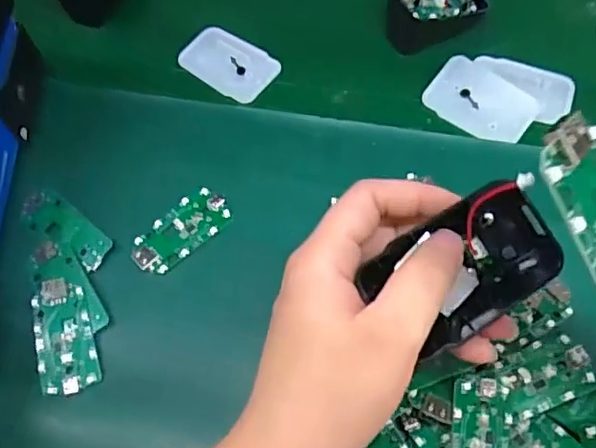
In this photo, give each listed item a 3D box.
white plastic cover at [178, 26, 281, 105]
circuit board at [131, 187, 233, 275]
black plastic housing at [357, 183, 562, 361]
[{"bbox_3d":[-0.051,-0.115,0.426,0.068,0.009,0.044,32,70,17],"label":"white plastic cover"},{"bbox_3d":[-0.071,0.005,0.362,0.063,0.004,0.031,-42,73,-15],"label":"circuit board"},{"bbox_3d":[0.065,0.015,0.226,0.077,0.010,0.047,-33,104,-12],"label":"black plastic housing"}]

